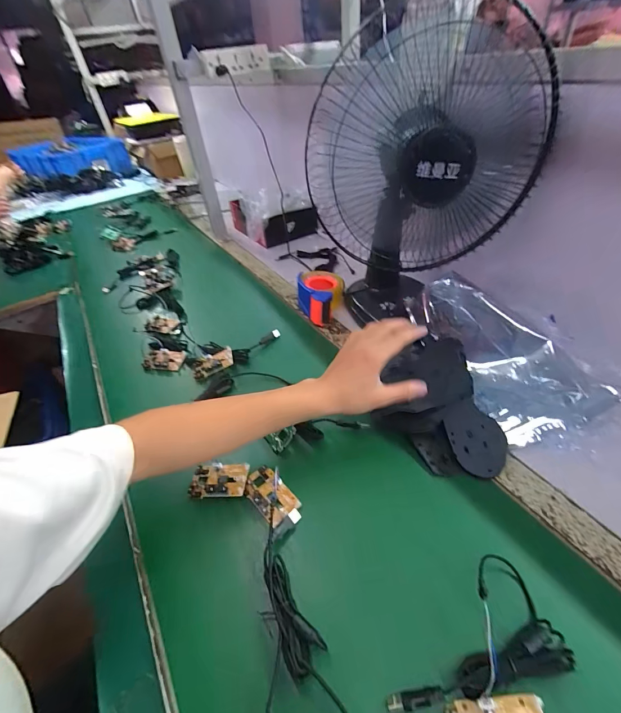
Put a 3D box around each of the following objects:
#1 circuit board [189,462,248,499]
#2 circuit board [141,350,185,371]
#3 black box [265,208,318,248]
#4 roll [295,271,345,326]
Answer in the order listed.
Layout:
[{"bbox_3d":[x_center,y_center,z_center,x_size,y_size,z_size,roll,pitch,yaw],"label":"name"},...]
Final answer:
[{"bbox_3d":[-0.123,0.167,0.446,0.074,0.012,0.045,-2,42,7],"label":"circuit board"},{"bbox_3d":[-0.290,0.006,0.655,0.080,0.010,0.046,1,42,10],"label":"circuit board"},{"bbox_3d":[-0.062,-0.405,1.048,0.167,0.092,0.018,-12,48,-3],"label":"black box"},{"bbox_3d":[0.019,-0.136,0.734,0.100,0.071,0.165,0,42,9],"label":"roll"}]

